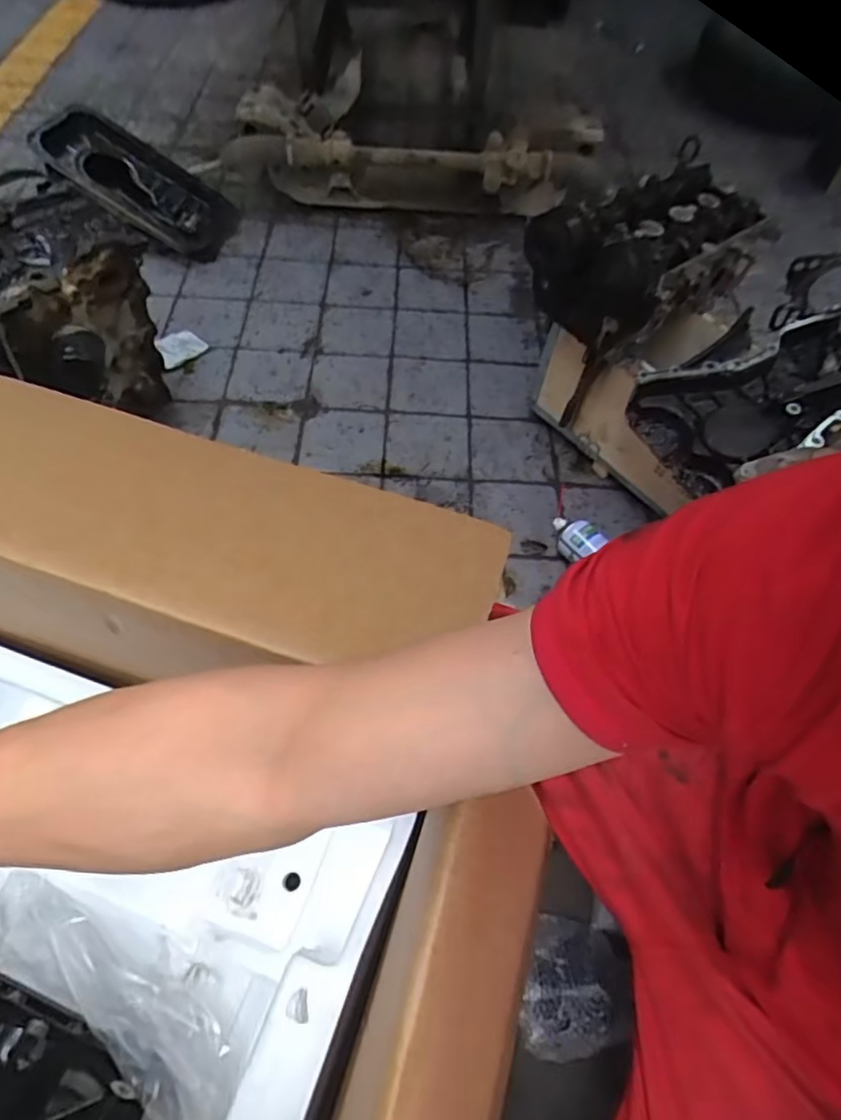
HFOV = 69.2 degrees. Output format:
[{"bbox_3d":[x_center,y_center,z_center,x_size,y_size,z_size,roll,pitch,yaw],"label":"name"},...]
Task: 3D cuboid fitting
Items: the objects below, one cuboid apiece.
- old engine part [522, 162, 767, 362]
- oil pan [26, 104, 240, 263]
[{"bbox_3d":[0.322,-0.433,0.882,0.389,0.149,0.191,-38,67,-24],"label":"old engine part"},{"bbox_3d":[-0.630,-0.840,1.374,0.398,0.077,0.230,26,59,-23],"label":"oil pan"}]

